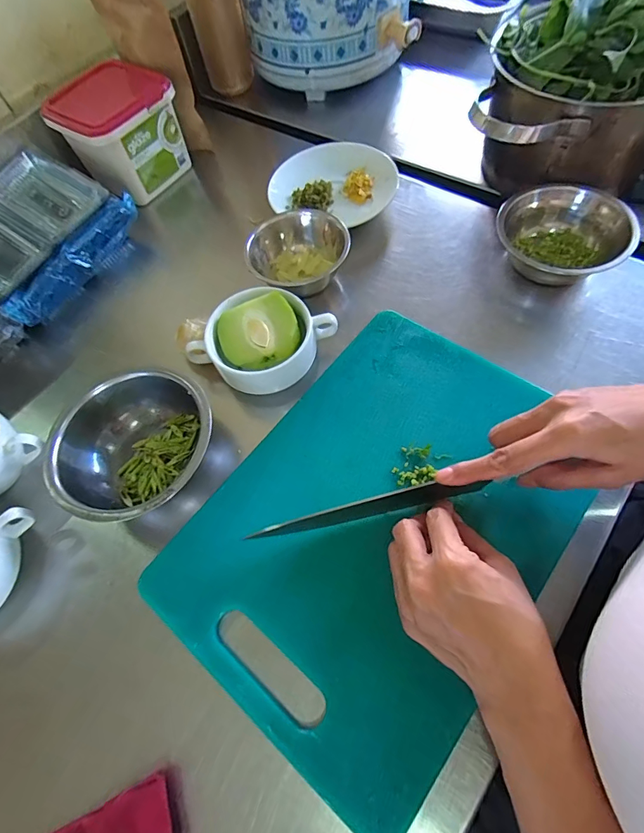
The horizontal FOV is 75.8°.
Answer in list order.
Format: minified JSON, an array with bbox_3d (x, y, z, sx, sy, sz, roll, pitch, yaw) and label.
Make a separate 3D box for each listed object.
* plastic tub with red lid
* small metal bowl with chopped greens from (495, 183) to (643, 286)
[{"bbox_3d":[-0.259,-0.366,0.540,0.114,0.107,0.128,38,74,22],"label":"plastic tub with red lid"},{"bbox_3d":[0.245,-0.181,0.431,0.120,0.055,0.120,-3,64,5],"label":"small metal bowl with chopped greens"}]

